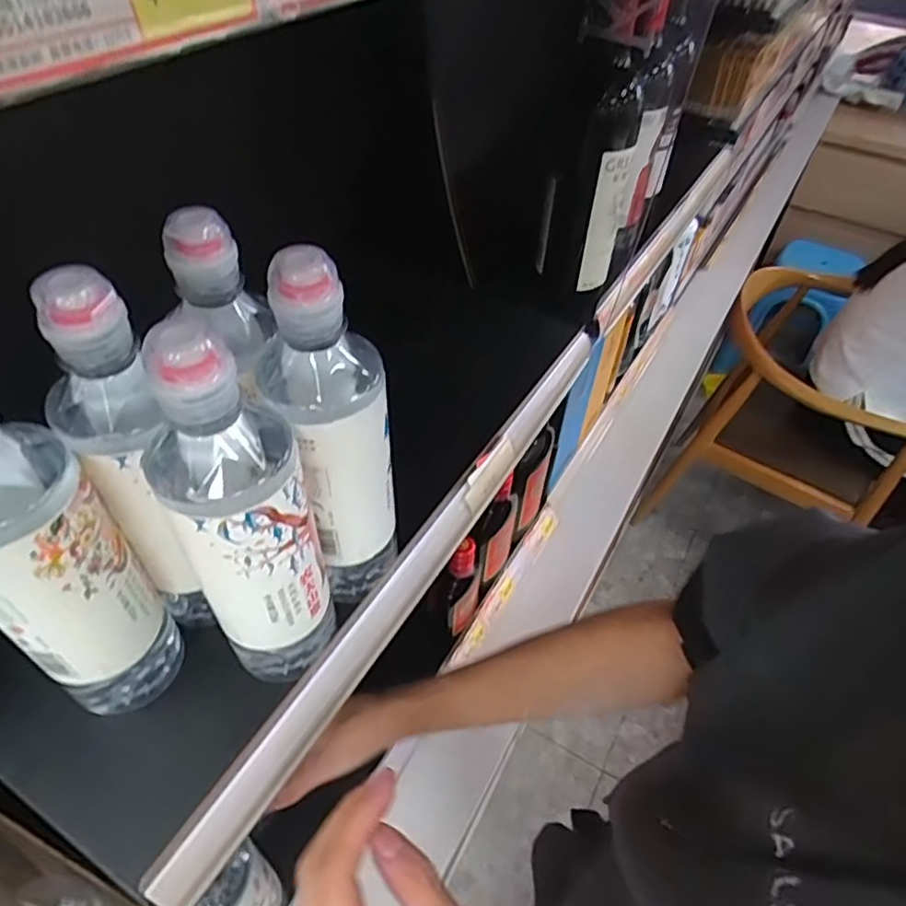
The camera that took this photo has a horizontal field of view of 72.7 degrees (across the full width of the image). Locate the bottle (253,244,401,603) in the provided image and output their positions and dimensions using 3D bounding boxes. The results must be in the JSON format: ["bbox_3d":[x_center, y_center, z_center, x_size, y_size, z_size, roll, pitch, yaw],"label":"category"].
[{"bbox_3d":[-0.063,-0.008,0.329,0.056,0.204,0.053,-18,51,-19],"label":"bottle"}]

